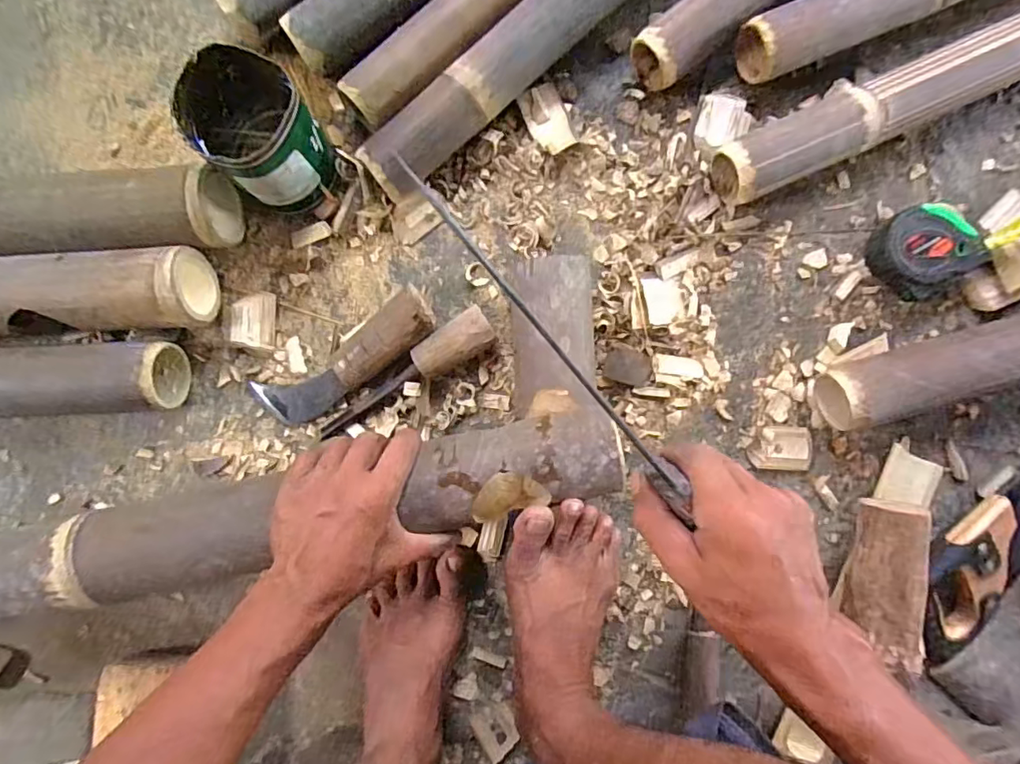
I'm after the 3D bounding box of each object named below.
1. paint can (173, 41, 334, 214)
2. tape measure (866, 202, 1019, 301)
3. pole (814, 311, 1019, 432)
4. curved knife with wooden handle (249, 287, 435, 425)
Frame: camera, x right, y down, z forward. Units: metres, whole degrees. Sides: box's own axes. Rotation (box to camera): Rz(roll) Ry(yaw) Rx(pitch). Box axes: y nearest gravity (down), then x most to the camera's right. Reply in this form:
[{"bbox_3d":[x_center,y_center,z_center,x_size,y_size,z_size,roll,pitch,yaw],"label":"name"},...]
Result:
[{"bbox_3d":[-0.221,-0.224,0.489,0.093,0.113,0.106,-41,89,0],"label":"paint can"},{"bbox_3d":[0.477,-0.156,0.496,0.258,0.058,0.083,-21,90,16],"label":"tape measure"},{"bbox_3d":[0.531,-0.045,0.506,0.478,0.077,0.077,-17,89,0],"label":"pole"},{"bbox_3d":[-0.164,-0.018,0.530,0.203,0.041,0.059,-30,89,0],"label":"curved knife with wooden handle"}]

